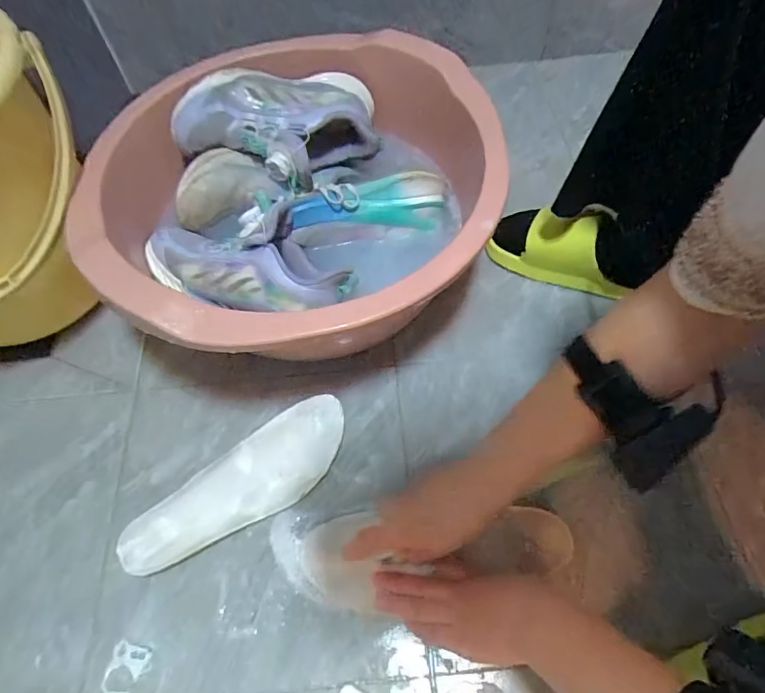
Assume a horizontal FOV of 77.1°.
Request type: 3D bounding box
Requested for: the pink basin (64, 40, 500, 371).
[{"bbox_3d":[-0.097,-0.160,0.533,0.414,0.152,0.426,-1,59,1],"label":"pink basin"}]

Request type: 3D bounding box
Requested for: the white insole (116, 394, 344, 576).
[{"bbox_3d":[-0.140,0.140,0.484,0.242,0.018,0.082,-34,64,-17],"label":"white insole"}]

